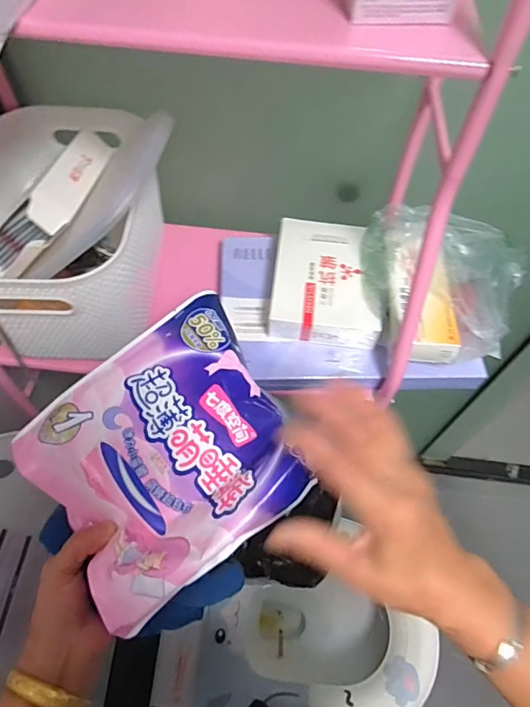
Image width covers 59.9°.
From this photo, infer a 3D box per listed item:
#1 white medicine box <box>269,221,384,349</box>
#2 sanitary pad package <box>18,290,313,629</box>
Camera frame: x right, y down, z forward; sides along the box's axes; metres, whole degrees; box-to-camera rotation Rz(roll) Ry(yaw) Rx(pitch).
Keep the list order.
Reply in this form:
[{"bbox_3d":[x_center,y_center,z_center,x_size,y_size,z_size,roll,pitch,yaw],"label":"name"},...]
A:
[{"bbox_3d":[0.071,-0.083,0.533,0.118,0.037,0.160,7,58,1],"label":"white medicine box"},{"bbox_3d":[-0.081,0.069,0.382,0.200,0.042,0.207,-31,65,-20],"label":"sanitary pad package"}]

